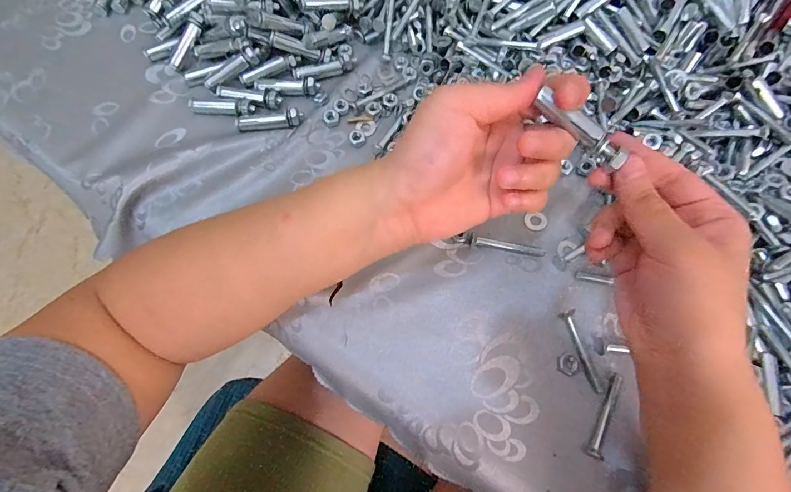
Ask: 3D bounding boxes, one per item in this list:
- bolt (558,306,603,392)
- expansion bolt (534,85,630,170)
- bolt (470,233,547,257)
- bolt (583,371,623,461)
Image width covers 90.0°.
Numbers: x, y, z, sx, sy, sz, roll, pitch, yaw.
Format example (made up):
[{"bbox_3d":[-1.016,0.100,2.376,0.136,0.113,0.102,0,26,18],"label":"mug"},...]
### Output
[{"bbox_3d":[0.126,0.070,0.265,0.009,0.008,0.055,-18,71,-6],"label":"bolt"},{"bbox_3d":[0.094,-0.060,0.200,0.050,0.009,0.011,38,74,4],"label":"expansion bolt"},{"bbox_3d":[0.083,-0.001,0.290,0.055,0.008,0.008,8,70,3],"label":"bolt"},{"bbox_3d":[0.135,0.107,0.251,0.007,0.007,0.055,28,73,9],"label":"bolt"}]

